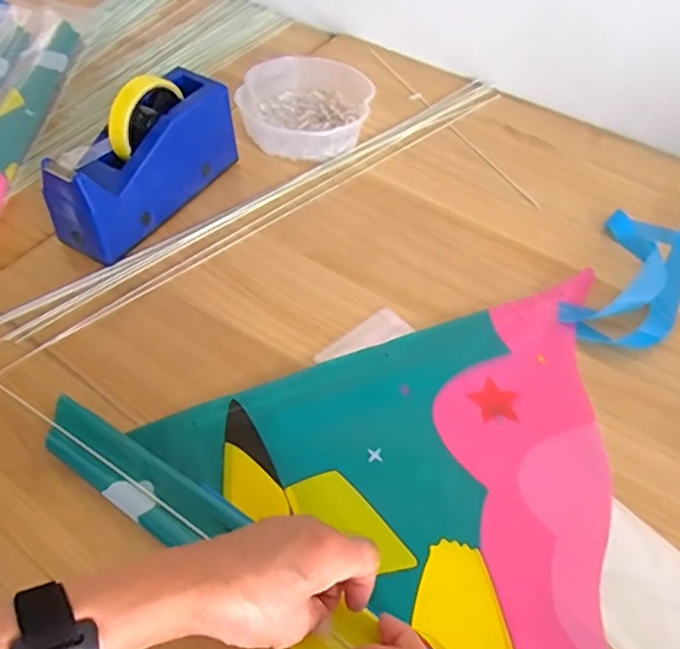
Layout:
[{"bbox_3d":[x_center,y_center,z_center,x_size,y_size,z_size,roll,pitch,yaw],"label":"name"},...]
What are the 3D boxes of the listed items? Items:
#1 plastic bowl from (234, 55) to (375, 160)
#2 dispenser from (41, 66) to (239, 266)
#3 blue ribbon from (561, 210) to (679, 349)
[{"bbox_3d":[-0.043,-0.261,0.718,0.150,0.042,0.146,2,52,-2],"label":"plastic bowl"},{"bbox_3d":[-0.188,-0.162,0.582,0.064,0.117,0.199,29,55,18],"label":"dispenser"},{"bbox_3d":[0.395,-0.050,0.584,0.366,0.028,0.197,5,52,0],"label":"blue ribbon"}]

